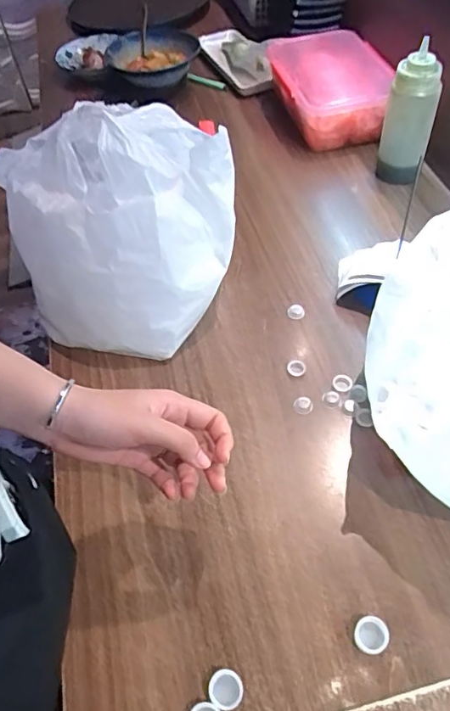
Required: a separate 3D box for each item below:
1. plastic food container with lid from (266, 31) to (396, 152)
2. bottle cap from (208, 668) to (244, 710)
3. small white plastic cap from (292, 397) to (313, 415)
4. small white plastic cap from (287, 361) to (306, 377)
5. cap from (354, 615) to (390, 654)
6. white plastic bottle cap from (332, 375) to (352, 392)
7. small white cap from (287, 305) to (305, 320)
[{"bbox_3d":[0.182,-0.459,0.911,0.182,0.081,0.258,-9,51,-4],"label":"plastic food container with lid"},{"bbox_3d":[0.001,0.258,0.409,0.026,0.010,0.026,-2,51,2],"label":"bottle cap"},{"bbox_3d":[0.084,0.053,0.569,0.019,0.004,0.021,30,59,25],"label":"small white plastic cap"},{"bbox_3d":[0.080,0.014,0.596,0.021,0.005,0.019,7,52,9],"label":"small white plastic cap"},{"bbox_3d":[0.119,0.226,0.427,0.026,0.009,0.026,-2,51,2],"label":"cap"},{"bbox_3d":[0.129,0.031,0.583,0.021,0.005,0.021,-2,51,2],"label":"white plastic bottle cap"},{"bbox_3d":[0.088,-0.054,0.653,0.020,0.012,0.018,7,52,9],"label":"small white cap"}]

